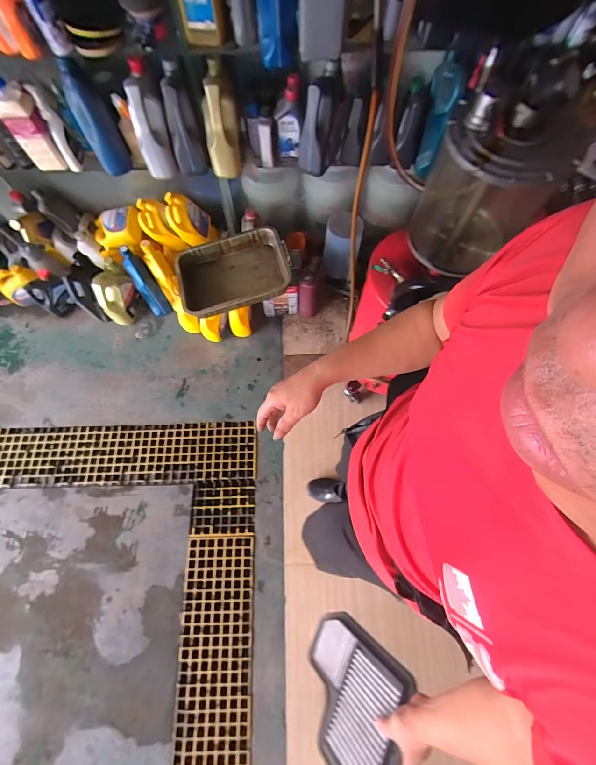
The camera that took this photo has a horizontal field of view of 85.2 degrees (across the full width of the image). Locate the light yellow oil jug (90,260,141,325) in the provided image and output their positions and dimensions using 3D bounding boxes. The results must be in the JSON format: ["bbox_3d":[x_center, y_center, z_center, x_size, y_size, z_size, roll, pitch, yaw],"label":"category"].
[{"bbox_3d":[-0.874,-0.419,1.570,0.132,0.265,0.185,41,74,14],"label":"light yellow oil jug"}]

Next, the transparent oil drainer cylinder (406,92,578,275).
[{"bbox_3d":[0.405,-0.424,0.715,0.242,0.334,0.241,26,71,10],"label":"transparent oil drainer cylinder"}]

